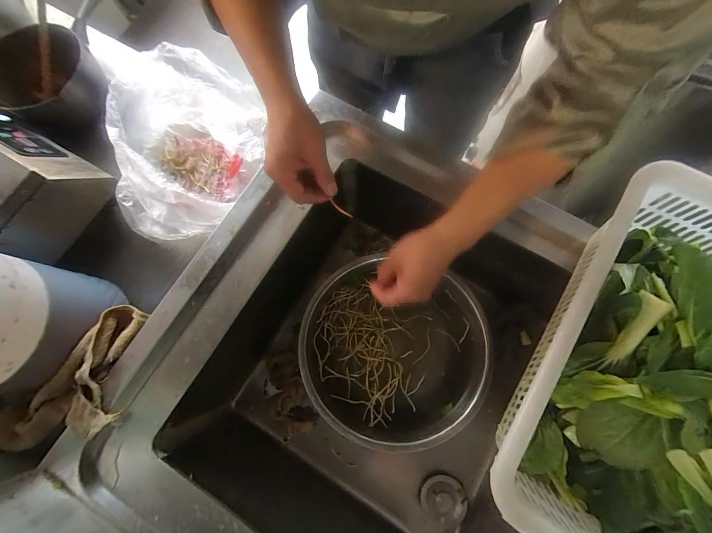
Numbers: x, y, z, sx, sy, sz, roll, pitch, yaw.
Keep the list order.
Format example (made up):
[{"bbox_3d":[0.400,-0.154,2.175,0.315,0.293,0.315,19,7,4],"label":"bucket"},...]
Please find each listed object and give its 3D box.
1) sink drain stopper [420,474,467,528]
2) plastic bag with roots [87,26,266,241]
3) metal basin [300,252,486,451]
[{"bbox_3d":[0.163,0.438,0.572,0.079,0.014,0.079,-5,53,7],"label":"sink drain stopper"},{"bbox_3d":[-0.284,-0.212,0.513,0.189,0.153,0.308,3,76,3],"label":"plastic bag with roots"},{"bbox_3d":[0.062,0.169,0.585,0.318,0.120,0.292,-1,76,2],"label":"metal basin"}]

